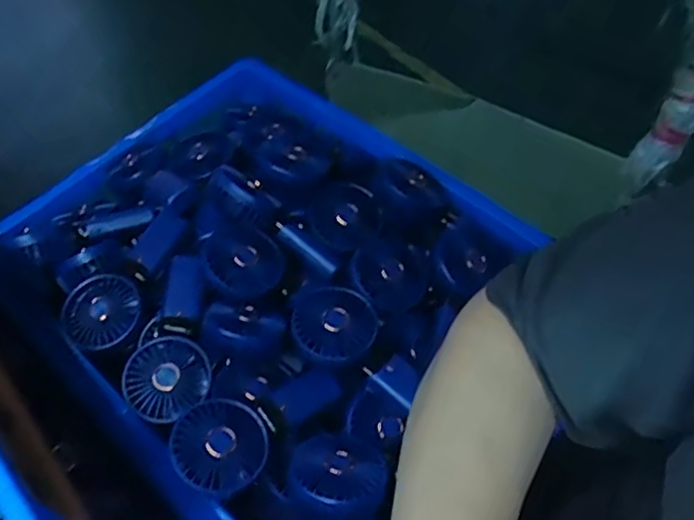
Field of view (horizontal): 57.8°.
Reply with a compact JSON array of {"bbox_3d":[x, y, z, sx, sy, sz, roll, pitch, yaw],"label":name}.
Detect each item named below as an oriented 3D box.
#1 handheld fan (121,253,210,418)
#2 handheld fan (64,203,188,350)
[{"bbox_3d":[-0.182,0.078,0.663,0.080,0.033,0.178,1,57,5],"label":"handheld fan"},{"bbox_3d":[-0.247,0.019,0.712,0.078,0.035,0.175,23,61,18],"label":"handheld fan"}]

